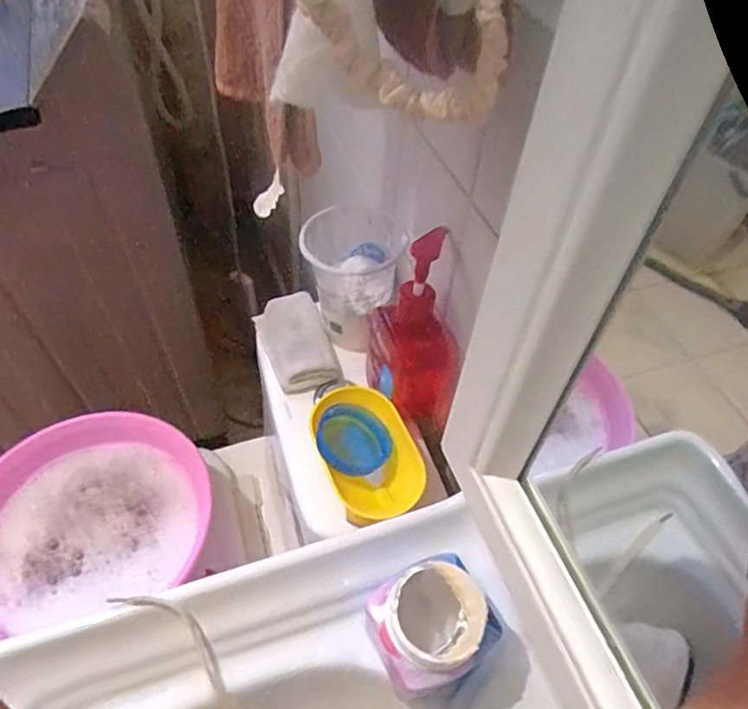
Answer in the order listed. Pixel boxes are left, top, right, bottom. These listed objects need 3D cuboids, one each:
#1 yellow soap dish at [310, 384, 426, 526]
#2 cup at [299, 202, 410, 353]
[{"bbox_3d":[-0.006,0.099,0.609,0.095,0.042,0.133,-18,55,-18],"label":"yellow soap dish"},{"bbox_3d":[-0.030,-0.093,0.719,0.113,0.136,0.124,-5,51,-8],"label":"cup"}]

